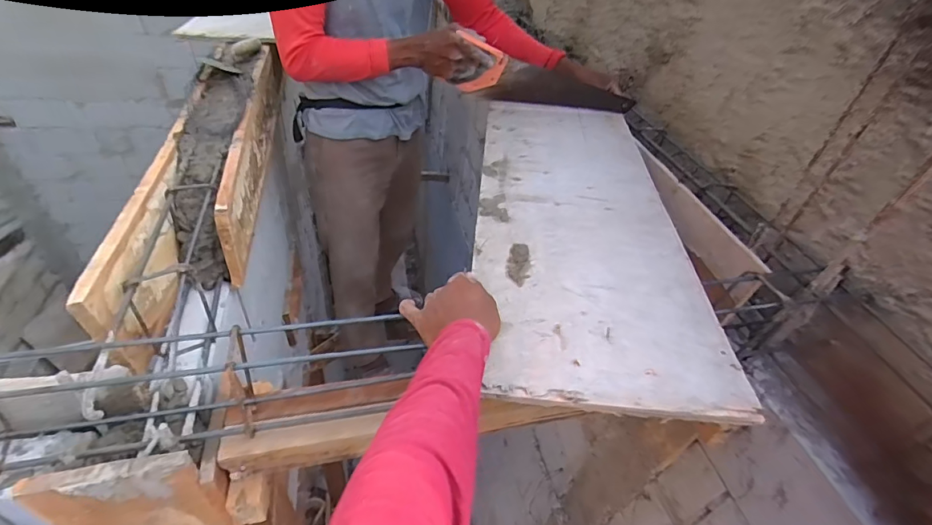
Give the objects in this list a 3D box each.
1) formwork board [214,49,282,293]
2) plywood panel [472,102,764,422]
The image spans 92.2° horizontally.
[{"bbox_3d":[-0.476,-0.314,1.034,0.021,0.156,0.884,-5,43,-13],"label":"formwork board"},{"bbox_3d":[0.179,-0.099,0.751,0.303,0.020,0.763,6,41,-1],"label":"plywood panel"}]

